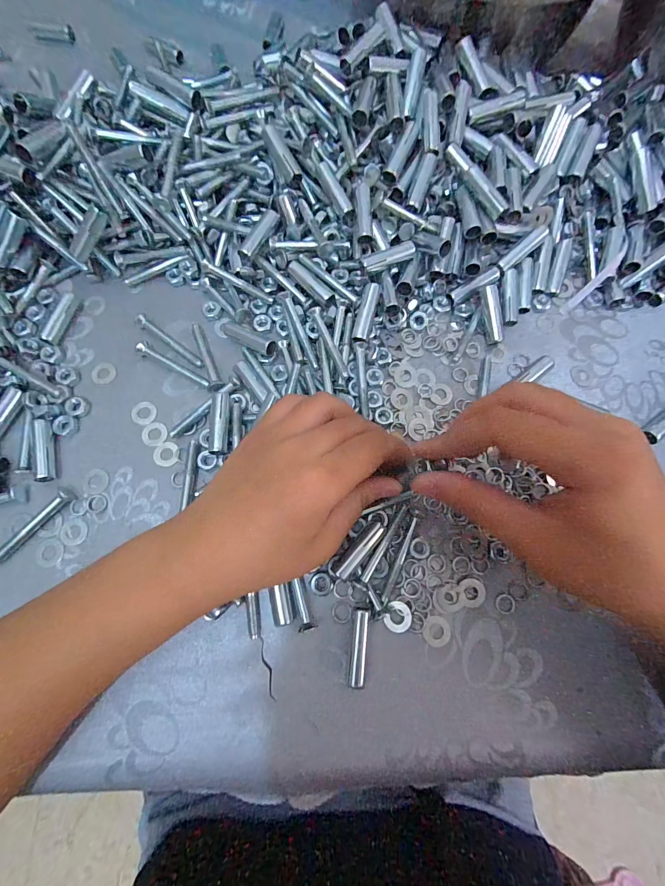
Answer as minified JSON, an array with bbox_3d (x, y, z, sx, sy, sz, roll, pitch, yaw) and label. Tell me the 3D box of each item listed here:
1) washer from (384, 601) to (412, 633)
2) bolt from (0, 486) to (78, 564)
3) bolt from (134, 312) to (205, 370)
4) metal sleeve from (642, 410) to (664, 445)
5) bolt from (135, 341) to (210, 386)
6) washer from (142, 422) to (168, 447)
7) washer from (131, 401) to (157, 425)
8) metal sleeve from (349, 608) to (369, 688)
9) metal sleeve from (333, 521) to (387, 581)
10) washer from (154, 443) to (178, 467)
[{"bbox_3d":[0.038,0.101,0.208,0.015,0.004,0.016,0,74,-1],"label":"washer"},{"bbox_3d":[-0.182,0.050,0.218,0.010,0.007,0.058,42,77,10],"label":"bolt"},{"bbox_3d":[-0.115,-0.071,0.254,0.060,0.006,0.008,38,76,9],"label":"bolt"},{"bbox_3d":[0.229,-0.016,0.247,0.047,0.009,0.012,-35,78,-11],"label":"metal sleeve"},{"bbox_3d":[-0.110,-0.052,0.248,0.058,0.007,0.010,32,75,8],"label":"bolt"},{"bbox_3d":[-0.119,-0.006,0.240,0.017,0.004,0.016,0,74,-1],"label":"washer"},{"bbox_3d":[-0.128,-0.021,0.244,0.016,0.004,0.017,0,74,-1],"label":"washer"},{"bbox_3d":[0.015,0.114,0.204,0.008,0.010,0.039,7,73,0],"label":"metal sleeve"},{"bbox_3d":[0.016,0.062,0.212,0.011,0.015,0.038,42,77,10],"label":"metal sleeve"},{"bbox_3d":[-0.108,0.007,0.234,0.015,0.004,0.017,-13,74,-5],"label":"washer"}]

